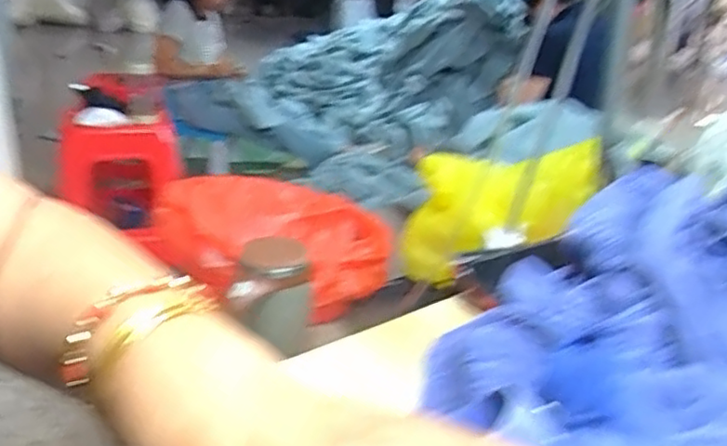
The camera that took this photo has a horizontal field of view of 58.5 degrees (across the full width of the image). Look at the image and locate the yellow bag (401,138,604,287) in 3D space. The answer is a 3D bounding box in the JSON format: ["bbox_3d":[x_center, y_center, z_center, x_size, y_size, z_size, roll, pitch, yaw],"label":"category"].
[{"bbox_3d":[0.179,0.003,0.898,0.246,0.178,0.176,10,23,13],"label":"yellow bag"}]

